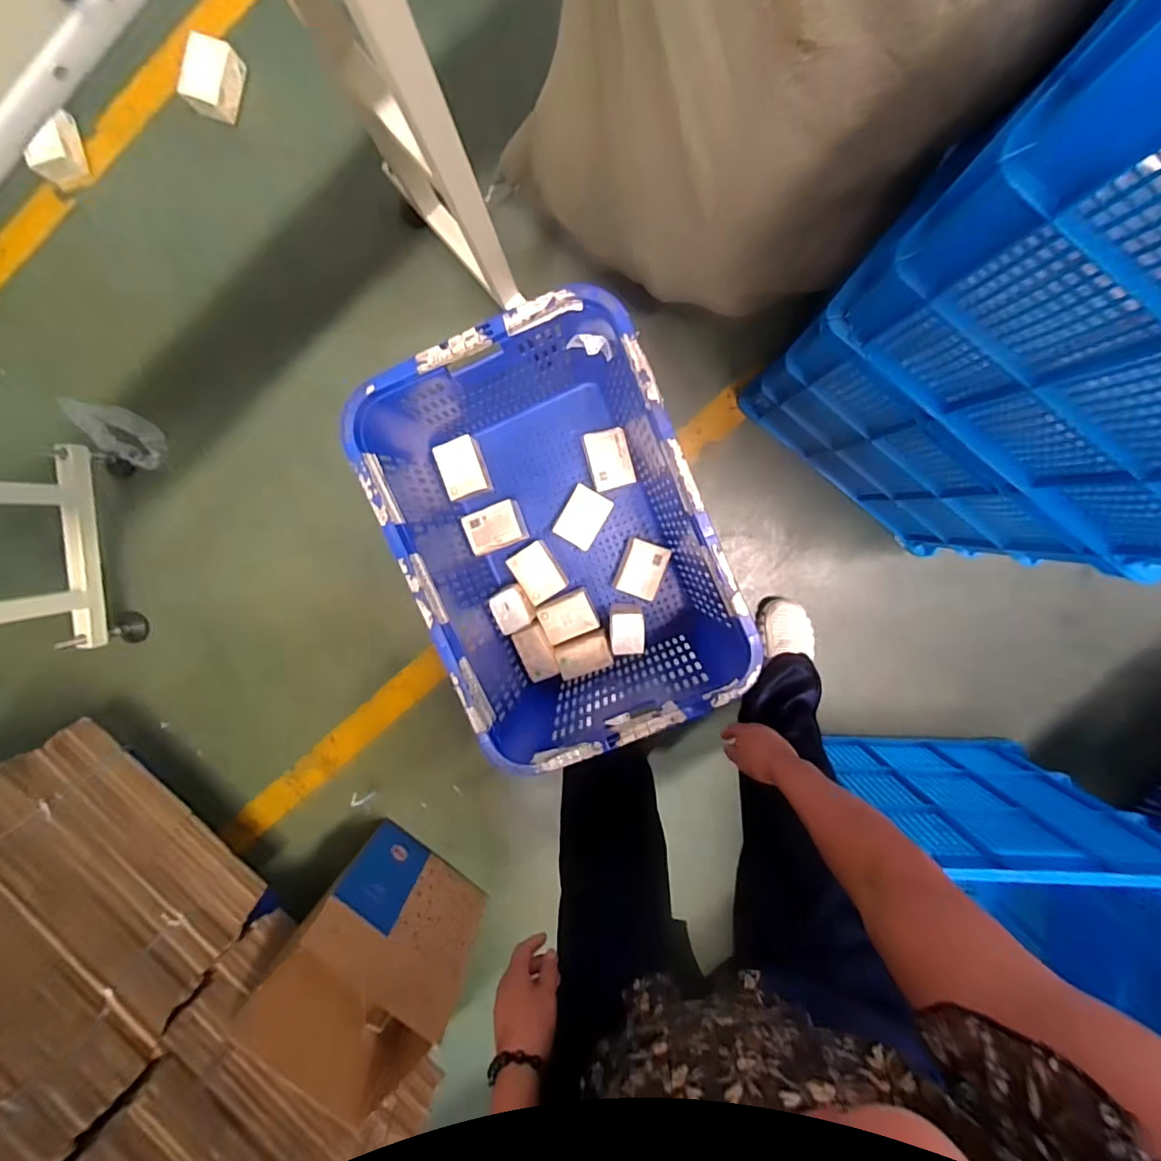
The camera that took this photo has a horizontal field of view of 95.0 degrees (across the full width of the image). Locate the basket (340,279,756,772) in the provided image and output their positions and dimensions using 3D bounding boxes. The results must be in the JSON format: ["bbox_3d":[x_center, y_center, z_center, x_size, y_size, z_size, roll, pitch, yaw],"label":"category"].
[{"bbox_3d":[-0.033,-0.079,1.056,0.489,0.386,0.704,-22,94,6],"label":"basket"}]

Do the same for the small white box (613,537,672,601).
[{"bbox_3d":[0.138,-0.025,1.183,0.094,0.059,0.121,21,97,2],"label":"small white box"}]

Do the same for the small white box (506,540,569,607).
[{"bbox_3d":[-0.092,-0.019,1.191,0.093,0.070,0.120,-32,93,6],"label":"small white box"}]

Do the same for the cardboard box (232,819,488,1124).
[{"bbox_3d":[-0.452,0.826,1.171,0.326,0.320,0.317,43,97,-1],"label":"cardboard box"}]

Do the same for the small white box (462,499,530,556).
[{"bbox_3d":[-0.186,-0.119,1.189,0.125,0.071,0.095,-21,94,6],"label":"small white box"}]

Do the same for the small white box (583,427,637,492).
[{"bbox_3d":[0.065,-0.262,1.156,0.090,0.062,0.127,-14,95,5],"label":"small white box"}]

